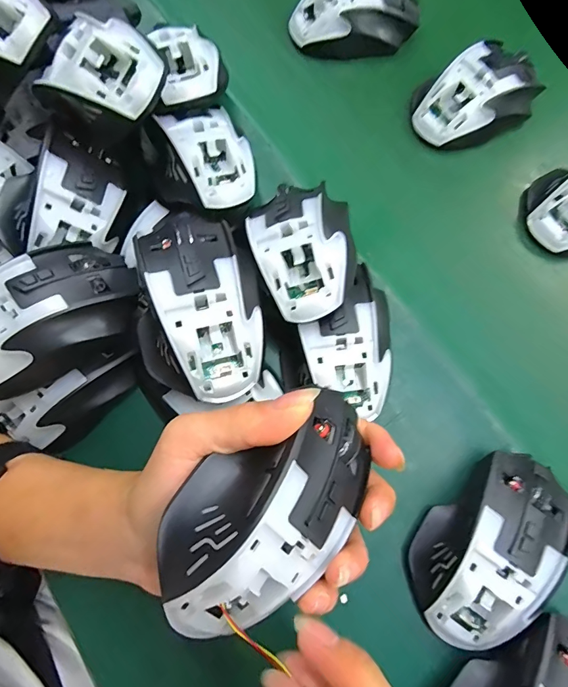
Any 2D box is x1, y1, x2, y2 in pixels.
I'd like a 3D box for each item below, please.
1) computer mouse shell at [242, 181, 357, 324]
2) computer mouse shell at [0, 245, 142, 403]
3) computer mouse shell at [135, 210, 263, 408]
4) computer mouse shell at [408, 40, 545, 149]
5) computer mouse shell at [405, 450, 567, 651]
[{"bbox_3d":[0.012,-0.058,0.253,0.066,0.026,0.085,-10,74,-3],"label":"computer mouse shell"},{"bbox_3d":[-0.147,-0.014,0.243,0.116,0.045,0.073,-32,77,-9],"label":"computer mouse shell"},{"bbox_3d":[-0.056,-0.029,0.234,0.071,0.034,0.125,-17,75,-5],"label":"computer mouse shell"},{"bbox_3d":[0.166,-0.208,0.335,0.112,0.039,0.074,-32,77,-9],"label":"computer mouse shell"},{"bbox_3d":[0.124,0.121,0.235,0.072,0.037,0.116,34,76,9],"label":"computer mouse shell"}]

